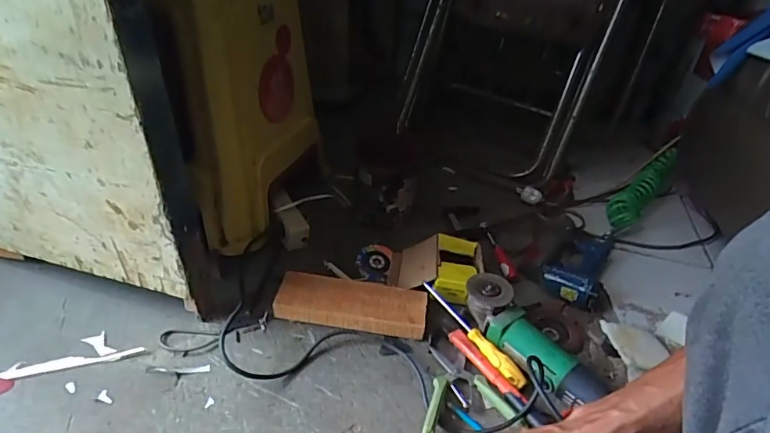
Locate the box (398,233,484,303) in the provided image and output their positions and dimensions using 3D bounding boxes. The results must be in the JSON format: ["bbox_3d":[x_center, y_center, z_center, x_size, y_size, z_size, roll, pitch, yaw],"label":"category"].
[{"bbox_3d":[0.099,0.092,0.854,0.150,0.057,0.121,6,36,-1],"label":"box"}]

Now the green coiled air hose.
[{"bbox_3d":[0.590,-0.065,1.099,0.072,0.064,0.391,29,40,29],"label":"green coiled air hose"}]

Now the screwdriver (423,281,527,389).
[{"bbox_3d":[0.137,0.182,0.750,0.024,0.035,0.216,-18,42,-30],"label":"screwdriver"}]

